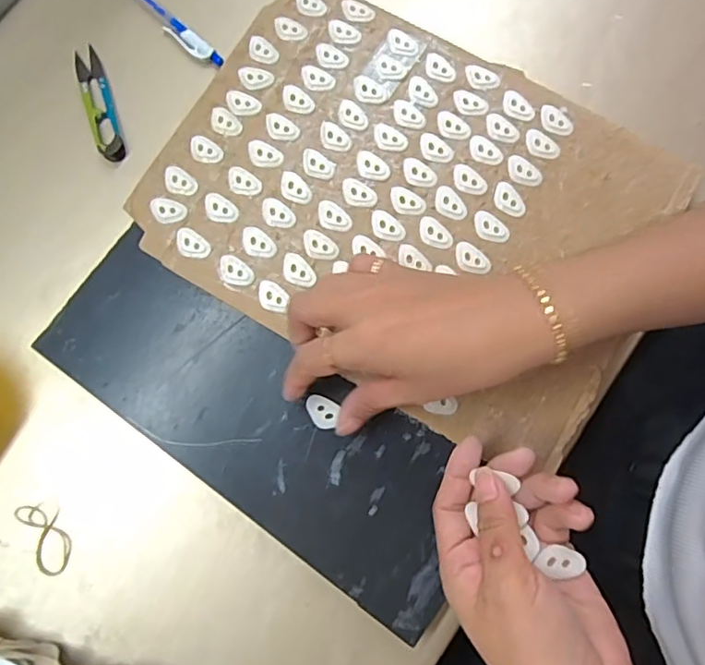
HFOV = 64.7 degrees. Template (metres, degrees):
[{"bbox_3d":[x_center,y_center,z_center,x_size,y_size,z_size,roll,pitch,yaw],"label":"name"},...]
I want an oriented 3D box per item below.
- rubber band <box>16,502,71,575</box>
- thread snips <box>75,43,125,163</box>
[{"bbox_3d":[-0.198,0.132,0.359,0.023,0.008,0.049,-23,80,-4],"label":"rubber band"},{"bbox_3d":[-0.190,-0.171,0.414,0.020,0.009,0.096,-18,80,-3],"label":"thread snips"}]

